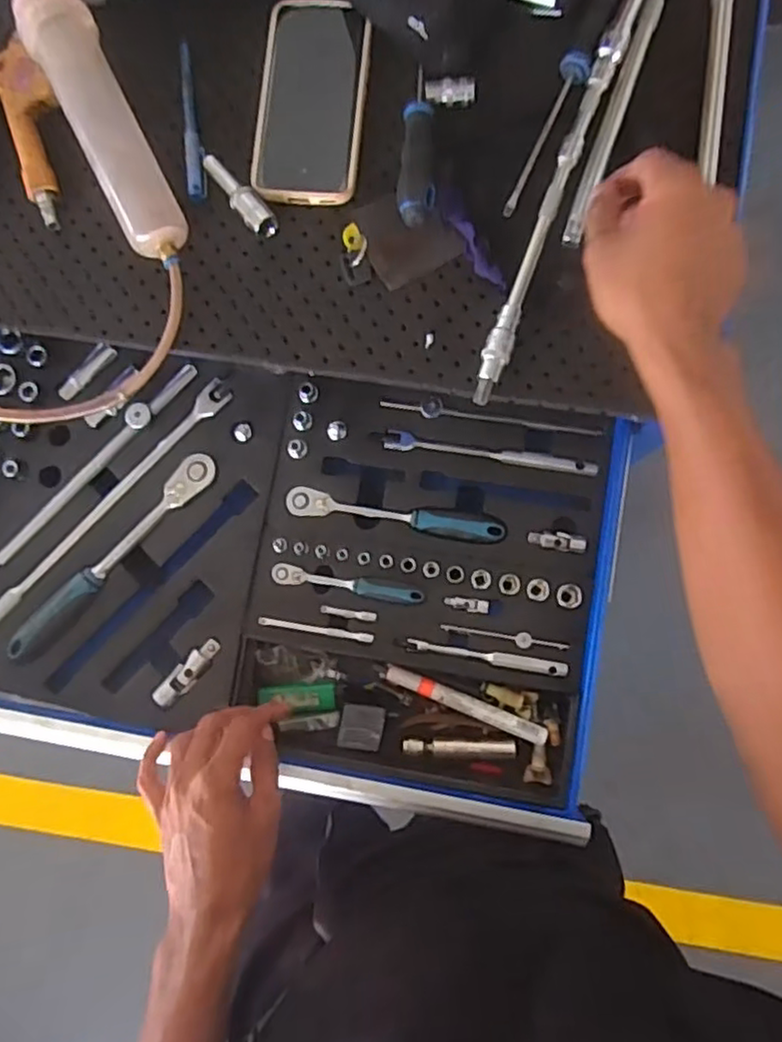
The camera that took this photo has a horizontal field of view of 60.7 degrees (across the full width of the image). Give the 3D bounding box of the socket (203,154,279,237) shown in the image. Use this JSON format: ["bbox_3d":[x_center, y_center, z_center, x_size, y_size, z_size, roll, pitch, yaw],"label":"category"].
[{"bbox_3d":[-0.123,-0.260,0.535,0.022,0.016,0.083,-43,81,-2],"label":"socket"}]

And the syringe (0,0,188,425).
[{"bbox_3d":[-0.300,-0.232,0.529,0.253,0.072,0.310,-25,81,1],"label":"syringe"}]

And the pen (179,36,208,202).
[{"bbox_3d":[-0.164,-0.326,0.548,0.016,0.013,0.133,-7,82,3],"label":"pen"}]

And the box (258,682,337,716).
[{"bbox_3d":[-0.082,0.158,0.592,0.067,0.012,0.024,-6,82,3],"label":"box"}]

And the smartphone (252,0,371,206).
[{"bbox_3d":[-0.064,-0.342,0.543,0.086,0.013,0.180,5,83,5],"label":"smartphone"}]

